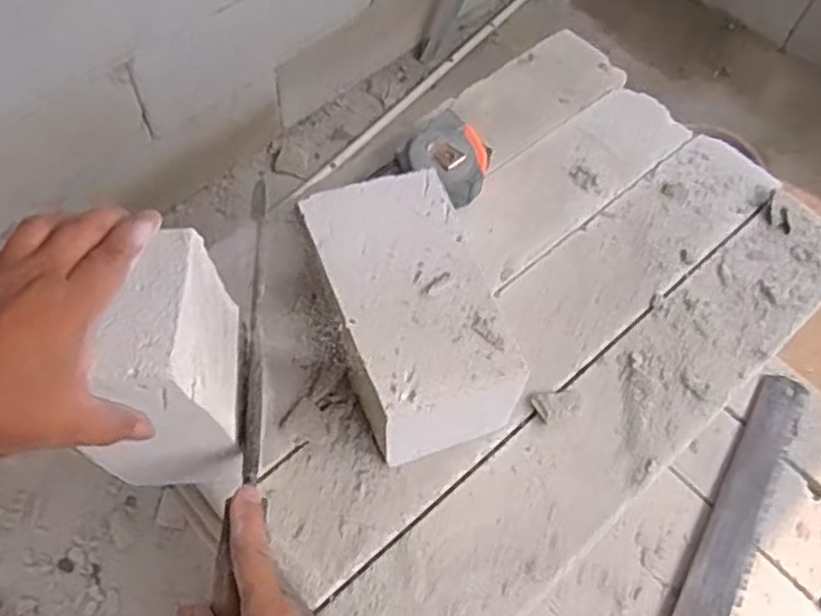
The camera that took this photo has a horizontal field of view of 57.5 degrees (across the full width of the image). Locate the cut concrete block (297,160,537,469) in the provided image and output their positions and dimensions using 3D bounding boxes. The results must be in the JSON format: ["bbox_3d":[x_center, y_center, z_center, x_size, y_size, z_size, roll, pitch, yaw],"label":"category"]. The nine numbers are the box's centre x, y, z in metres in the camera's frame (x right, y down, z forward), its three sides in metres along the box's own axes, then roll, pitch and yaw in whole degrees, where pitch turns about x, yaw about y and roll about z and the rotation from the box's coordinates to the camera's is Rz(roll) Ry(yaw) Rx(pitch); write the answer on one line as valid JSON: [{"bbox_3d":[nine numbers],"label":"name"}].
[{"bbox_3d":[-0.002,0.006,0.579,0.111,0.092,0.205,-16,62,-12],"label":"cut concrete block"}]

